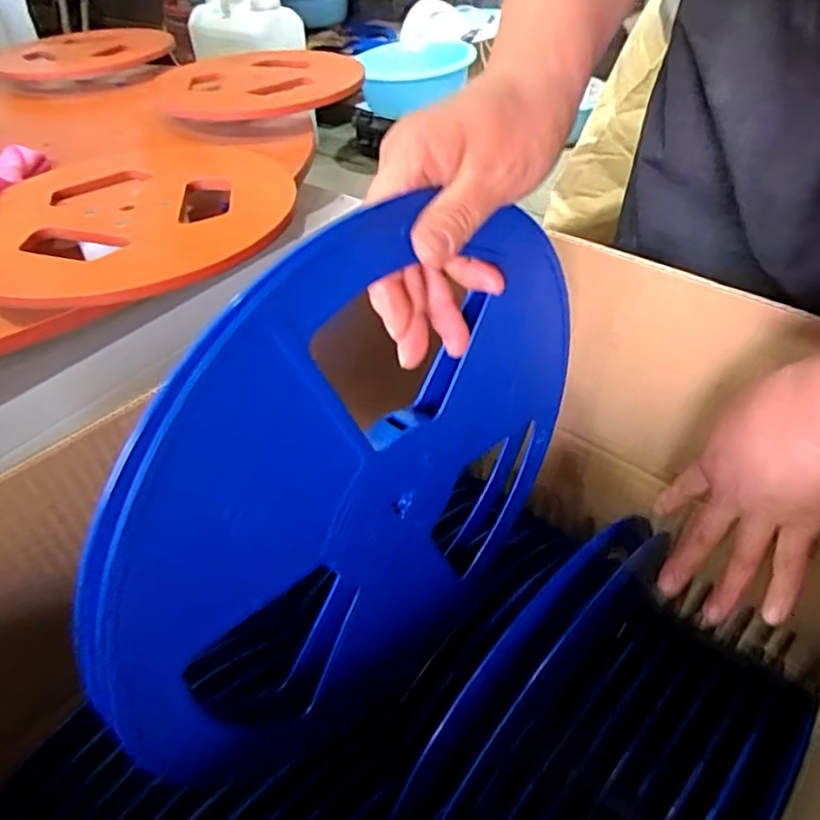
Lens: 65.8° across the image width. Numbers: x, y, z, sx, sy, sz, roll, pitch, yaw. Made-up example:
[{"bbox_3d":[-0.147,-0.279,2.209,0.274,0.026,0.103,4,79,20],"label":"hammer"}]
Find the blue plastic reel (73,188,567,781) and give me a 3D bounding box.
[{"bbox_3d":[-0.013,0.047,0.342,0.019,0.304,0.310,29,51,32],"label":"blue plastic reel"}]

